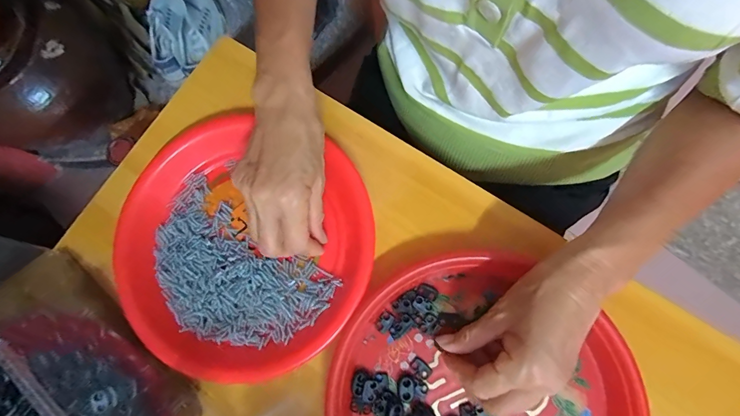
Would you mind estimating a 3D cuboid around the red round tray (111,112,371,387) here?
[{"bbox_3d":[-0.115,0.030,0.327,0.222,0.025,0.227,-1,80,4],"label":"red round tray"}]

